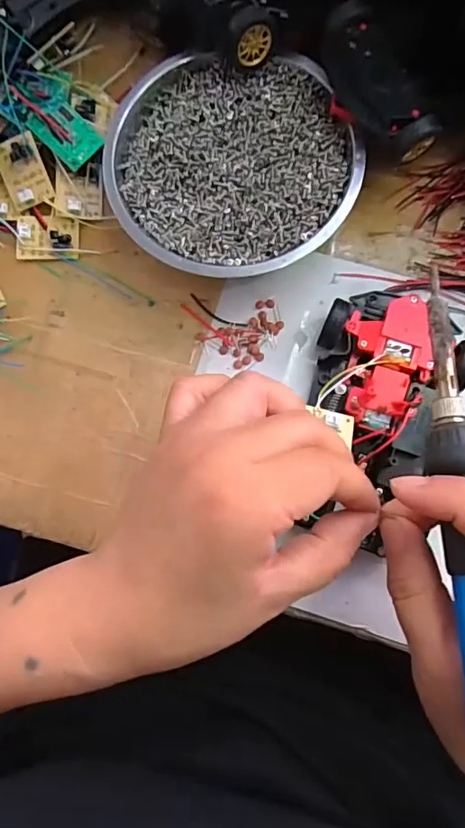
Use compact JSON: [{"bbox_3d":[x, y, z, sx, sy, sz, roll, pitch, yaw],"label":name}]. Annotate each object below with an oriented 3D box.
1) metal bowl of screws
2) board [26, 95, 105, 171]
[{"bbox_3d":[0.001,-0.143,0.307,0.140,0.042,0.136,3,83,4],"label":"metal bowl of screws"},{"bbox_3d":[-0.107,-0.180,0.324,0.043,0.005,0.030,42,77,-12],"label":"board"}]

